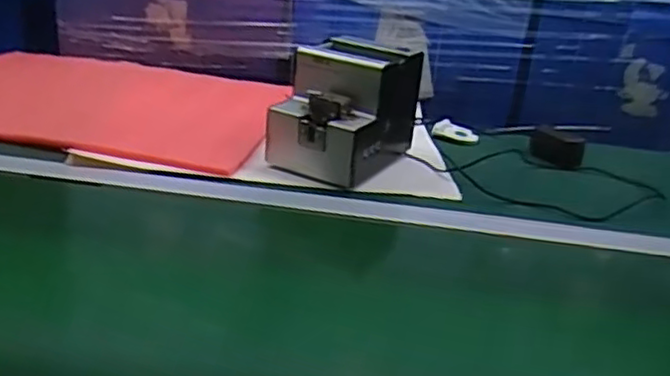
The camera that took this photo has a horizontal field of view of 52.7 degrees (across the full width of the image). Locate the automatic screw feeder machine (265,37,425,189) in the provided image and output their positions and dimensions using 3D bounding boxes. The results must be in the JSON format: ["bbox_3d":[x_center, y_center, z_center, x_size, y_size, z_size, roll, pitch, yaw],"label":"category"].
[{"bbox_3d":[0.016,-0.103,0.881,0.124,0.143,0.183,18,26,25],"label":"automatic screw feeder machine"}]

